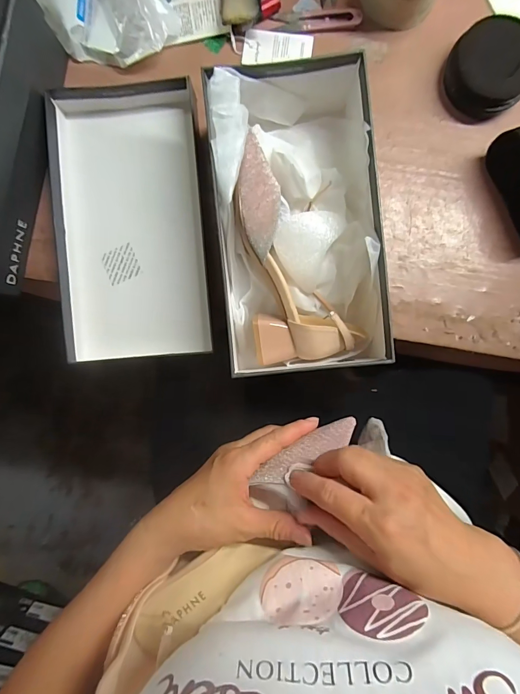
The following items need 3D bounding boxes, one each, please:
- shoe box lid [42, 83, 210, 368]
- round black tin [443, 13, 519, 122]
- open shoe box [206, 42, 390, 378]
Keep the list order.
[{"bbox_3d":[-0.147,-0.142,0.435,0.164,0.036,0.313,-4,91,1],"label":"shoe box lid"},{"bbox_3d":[0.257,-0.311,0.414,0.089,0.039,0.093,0,91,1],"label":"round black tin"},{"bbox_3d":[0.039,-0.128,0.394,0.163,0.092,0.308,-5,91,1],"label":"open shoe box"}]

